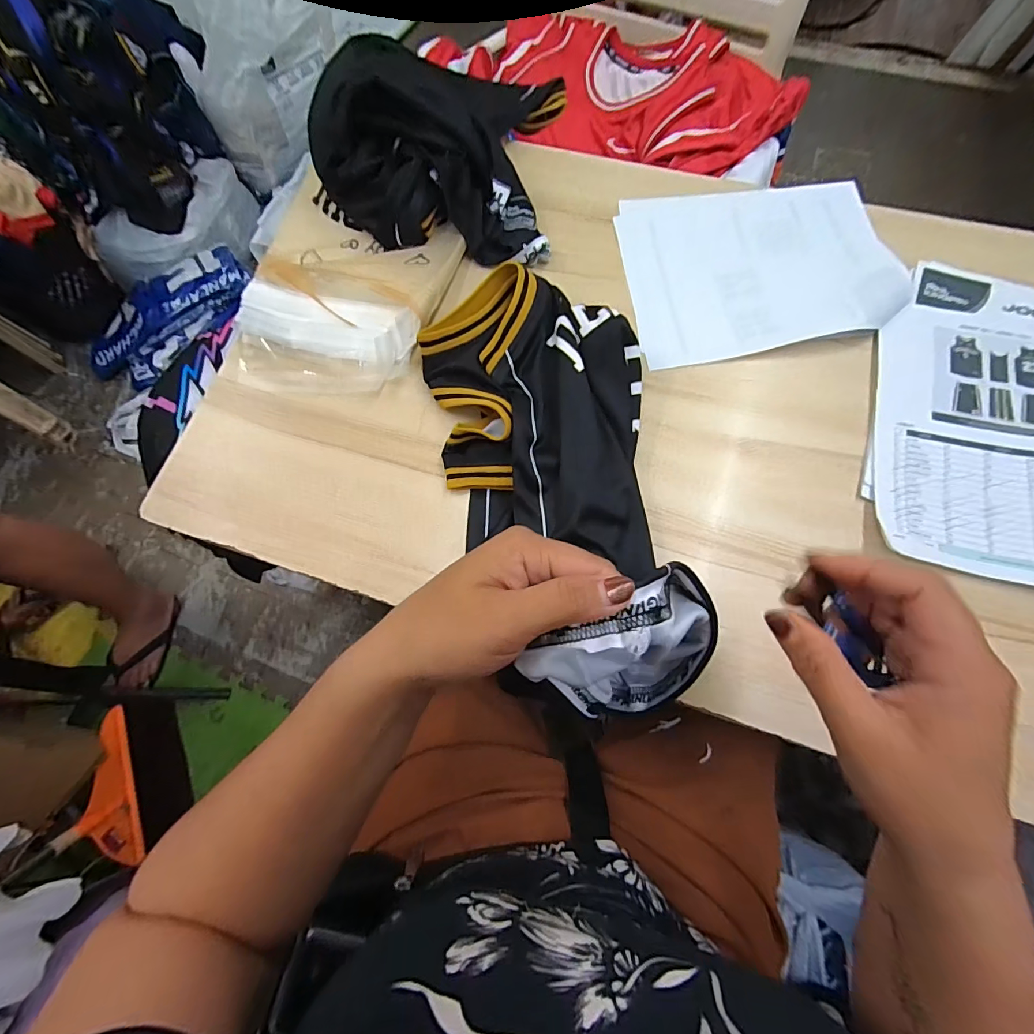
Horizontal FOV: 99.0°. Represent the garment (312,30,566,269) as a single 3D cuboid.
[{"bbox_3d":[-0.091,-0.446,0.516,0.281,0.104,0.276,4,68,3],"label":"garment"}]

